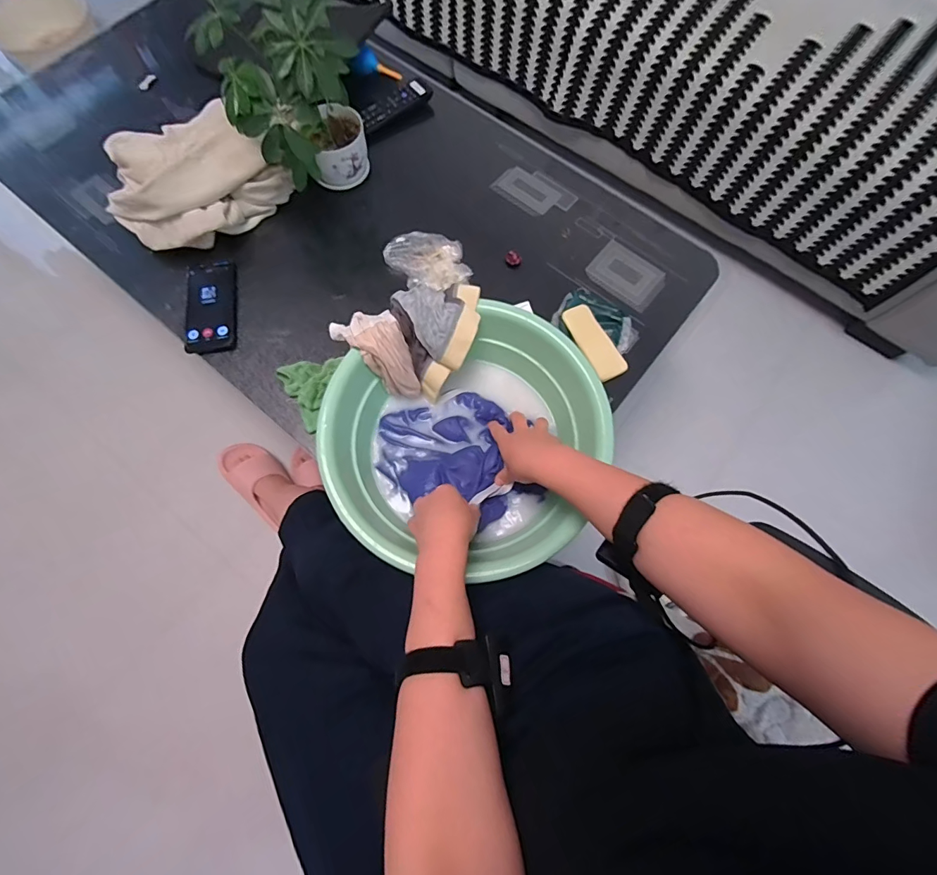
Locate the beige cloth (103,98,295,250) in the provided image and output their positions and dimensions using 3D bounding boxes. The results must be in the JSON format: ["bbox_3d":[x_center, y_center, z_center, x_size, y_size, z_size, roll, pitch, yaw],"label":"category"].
[{"bbox_3d":[-0.439,-0.421,0.710,0.259,0.098,0.184,-26,75,-8],"label":"beige cloth"}]

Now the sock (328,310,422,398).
[{"bbox_3d":[-0.114,-0.118,0.583,0.120,0.094,0.066,37,76,10],"label":"sock"}]

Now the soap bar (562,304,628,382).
[{"bbox_3d":[0.198,-0.150,0.685,0.049,0.015,0.127,-27,75,-8],"label":"soap bar"}]

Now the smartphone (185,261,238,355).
[{"bbox_3d":[-0.411,-0.210,0.697,0.077,0.010,0.160,-7,73,-3],"label":"smartphone"}]

